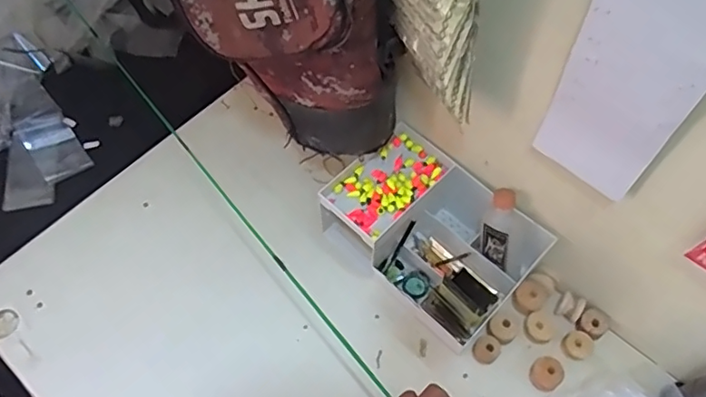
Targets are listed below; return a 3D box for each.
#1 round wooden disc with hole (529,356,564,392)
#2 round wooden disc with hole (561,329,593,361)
[{"bbox_3d":[0.219,0.200,0.646,0.032,0.028,0.035,0,60,0],"label":"round wooden disc with hole"},{"bbox_3d":[0.258,0.169,0.655,0.032,0.014,0.031,0,60,0],"label":"round wooden disc with hole"}]

